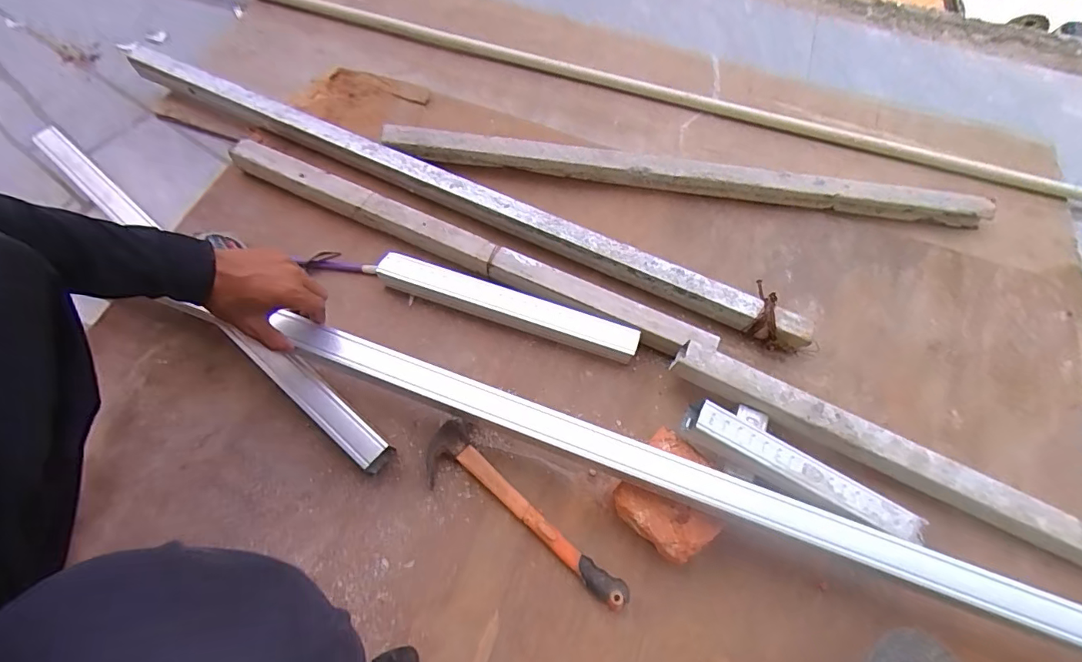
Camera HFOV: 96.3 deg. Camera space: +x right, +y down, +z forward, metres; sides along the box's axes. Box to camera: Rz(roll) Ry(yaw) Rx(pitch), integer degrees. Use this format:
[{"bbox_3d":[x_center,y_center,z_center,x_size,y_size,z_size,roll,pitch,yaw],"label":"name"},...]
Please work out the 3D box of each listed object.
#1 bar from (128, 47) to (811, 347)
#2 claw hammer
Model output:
[{"bbox_3d":[-0.150,-0.214,0.703,1.080,0.050,0.065,26,65,9],"label":"bar"},{"bbox_3d":[-0.028,0.206,0.524,0.262,0.025,0.075,42,69,16],"label":"claw hammer"}]

